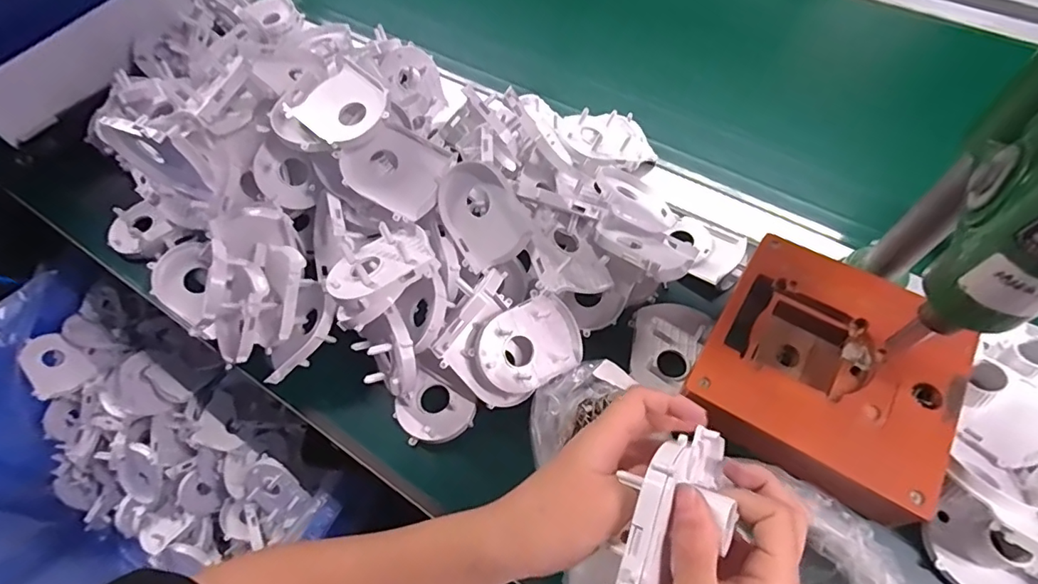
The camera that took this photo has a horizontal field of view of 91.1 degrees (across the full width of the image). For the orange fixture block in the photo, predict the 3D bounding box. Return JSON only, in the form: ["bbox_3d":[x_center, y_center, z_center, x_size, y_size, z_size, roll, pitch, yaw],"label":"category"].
[{"bbox_3d":[0.212,0.056,0.361,0.152,0.049,0.169,28,65,18],"label":"orange fixture block"}]

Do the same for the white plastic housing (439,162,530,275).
[{"bbox_3d":[-0.030,-0.065,0.412,0.082,0.065,0.016,56,32,-1],"label":"white plastic housing"}]

